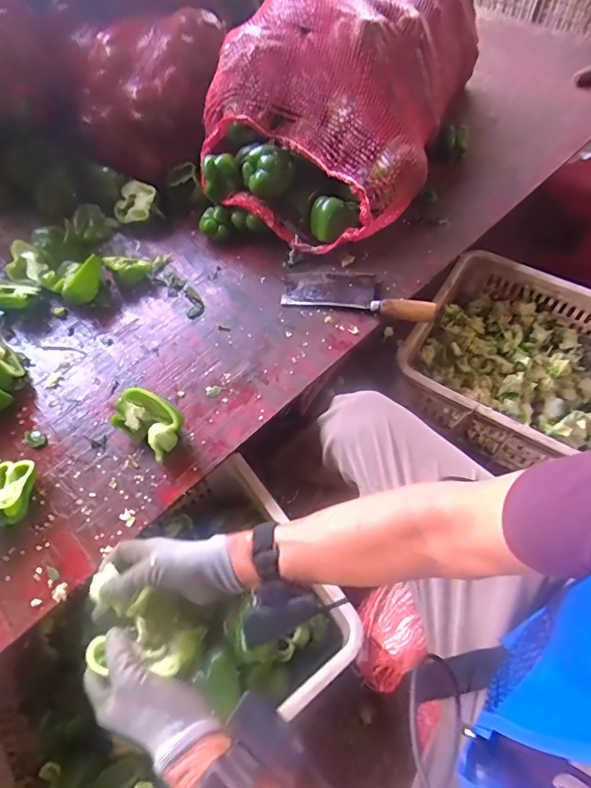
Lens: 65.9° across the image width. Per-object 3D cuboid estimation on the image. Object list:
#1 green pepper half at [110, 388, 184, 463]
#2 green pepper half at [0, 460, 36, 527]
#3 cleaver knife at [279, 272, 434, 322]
[{"bbox_3d":[-0.193,0.038,0.608,0.096,0.070,0.056,31,63,20],"label":"green pepper half"},{"bbox_3d":[-0.366,0.124,0.571,0.065,0.049,0.088,-6,57,-2],"label":"green pepper half"},{"bbox_3d":[0.103,-0.171,0.755,0.248,0.032,0.089,11,58,9],"label":"cleaver knife"}]

